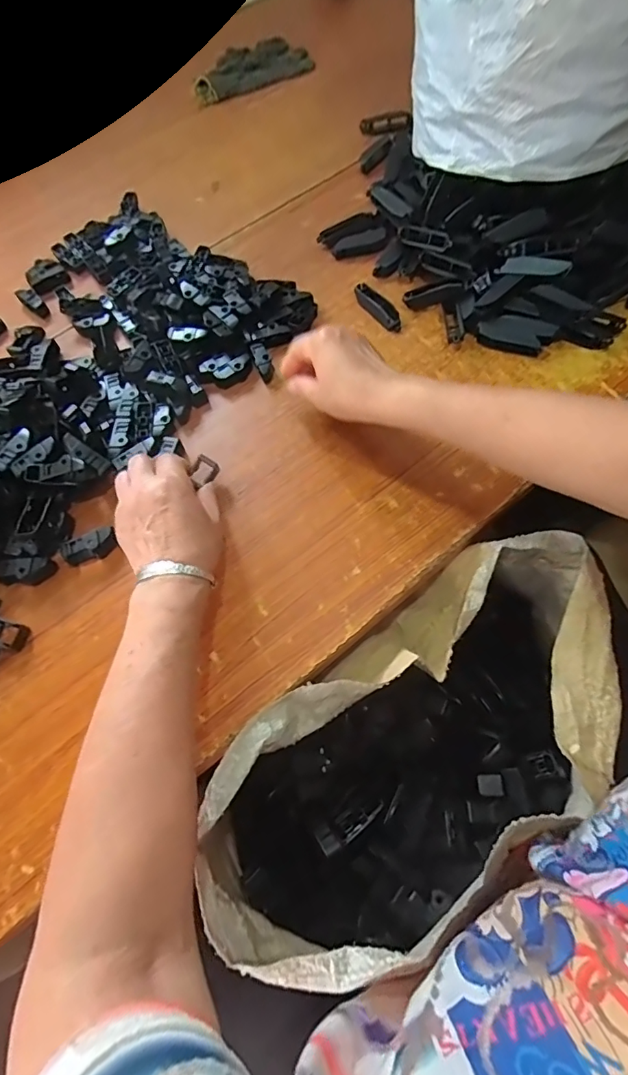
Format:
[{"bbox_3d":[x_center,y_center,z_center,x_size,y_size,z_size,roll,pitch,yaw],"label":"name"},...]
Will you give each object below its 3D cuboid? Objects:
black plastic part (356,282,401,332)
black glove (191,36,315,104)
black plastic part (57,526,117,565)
[{"bbox_3d":[0.075,-0.268,0.555,0.021,0.015,0.073,-36,70,-11],"label":"black plastic part"},{"bbox_3d":[-0.103,-0.759,0.767,0.196,0.027,0.107,-23,68,-6],"label":"black glove"},{"bbox_3d":[-0.212,0.009,0.450,0.050,0.024,0.023,-20,68,-5],"label":"black plastic part"}]

